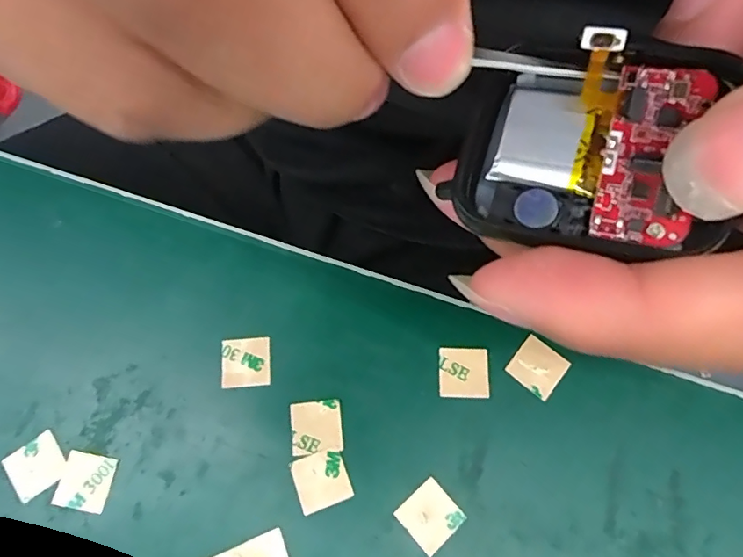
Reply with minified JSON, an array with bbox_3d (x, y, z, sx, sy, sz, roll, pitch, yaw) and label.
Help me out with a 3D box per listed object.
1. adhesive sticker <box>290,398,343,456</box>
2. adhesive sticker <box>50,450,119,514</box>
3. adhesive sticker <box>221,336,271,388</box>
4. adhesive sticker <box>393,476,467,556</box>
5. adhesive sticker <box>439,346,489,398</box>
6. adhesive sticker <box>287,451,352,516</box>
[{"bbox_3d":[-0.017,0.045,0.151,0.015,0.004,0.015,-7,70,0],"label":"adhesive sticker"},{"bbox_3d":[-0.085,0.060,0.147,0.015,0.004,0.015,10,72,4],"label":"adhesive sticker"},{"bbox_3d":[-0.040,0.026,0.157,0.015,0.004,0.015,-4,71,-1],"label":"adhesive sticker"},{"bbox_3d":[0.017,0.068,0.143,0.015,0.004,0.015,-42,75,-11],"label":"adhesive sticker"},{"bbox_3d":[0.029,0.029,0.156,0.015,0.004,0.015,1,68,4],"label":"adhesive sticker"},{"bbox_3d":[-0.015,0.059,0.146,0.015,0.004,0.015,-18,73,-7],"label":"adhesive sticker"}]

